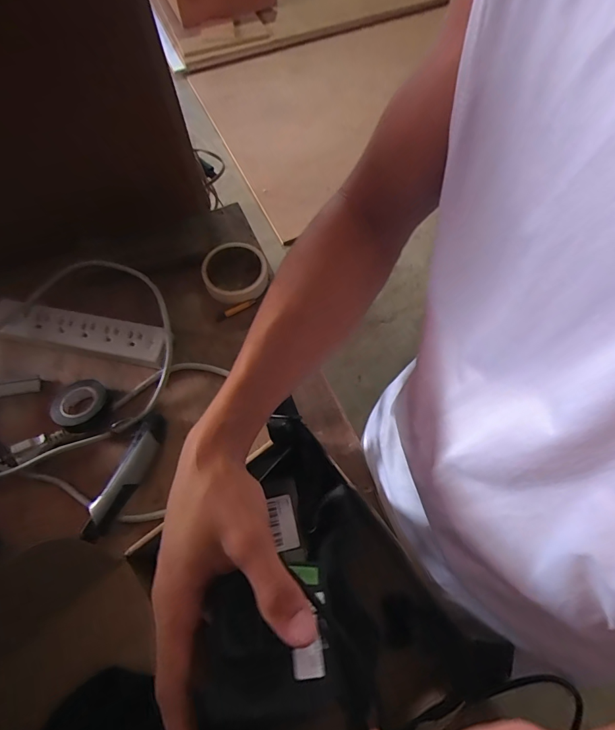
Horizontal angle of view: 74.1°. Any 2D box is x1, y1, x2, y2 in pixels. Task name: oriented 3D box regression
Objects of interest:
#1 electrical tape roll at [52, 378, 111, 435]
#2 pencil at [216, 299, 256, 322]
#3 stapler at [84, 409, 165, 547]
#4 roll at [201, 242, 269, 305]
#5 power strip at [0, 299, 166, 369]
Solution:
[{"bbox_3d":[-0.272,0.048,0.490,0.064,0.027,0.062,0,65,0],"label":"electrical tape roll"},{"bbox_3d":[-0.097,-0.075,0.553,0.059,0.010,0.008,-29,68,-13],"label":"pencil"},{"bbox_3d":[-0.201,0.123,0.455,0.033,0.028,0.144,21,67,10],"label":"stapler"},{"bbox_3d":[-0.098,-0.129,0.559,0.090,0.024,0.082,0,65,0],"label":"roll"},{"bbox_3d":[-0.290,-0.042,0.523,0.236,0.028,0.048,12,65,6],"label":"power strip"}]

